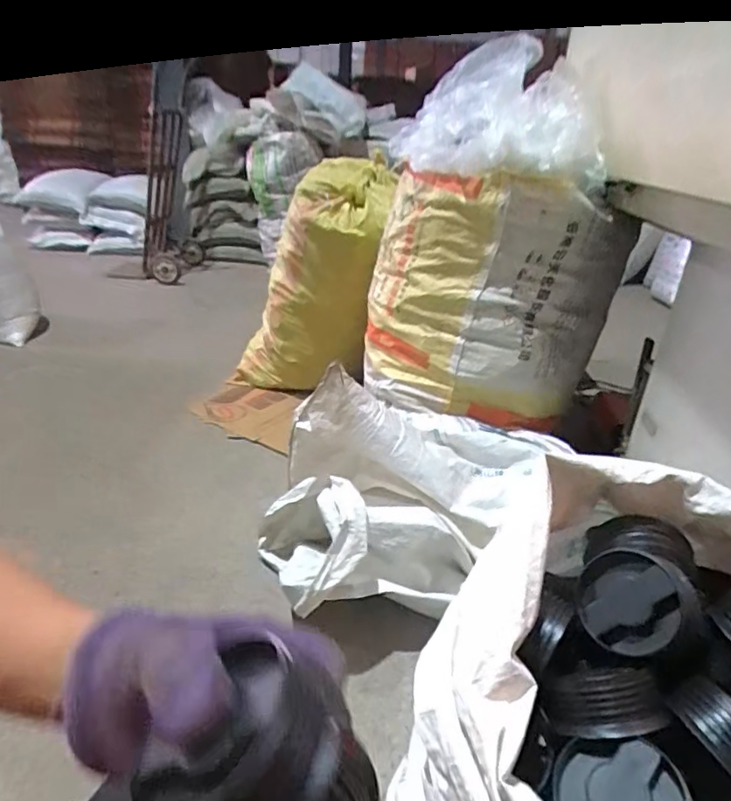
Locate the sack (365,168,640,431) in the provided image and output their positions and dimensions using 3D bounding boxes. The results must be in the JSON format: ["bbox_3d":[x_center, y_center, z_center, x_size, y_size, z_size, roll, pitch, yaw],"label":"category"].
[{"bbox_3d":[0.291,-0.246,1.354,0.335,0.554,0.543,-22,36,-40],"label":"sack"}]

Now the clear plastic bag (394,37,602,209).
[{"bbox_3d":[0.289,-0.623,1.168,0.454,0.263,0.304,4,26,1],"label":"clear plastic bag"}]

